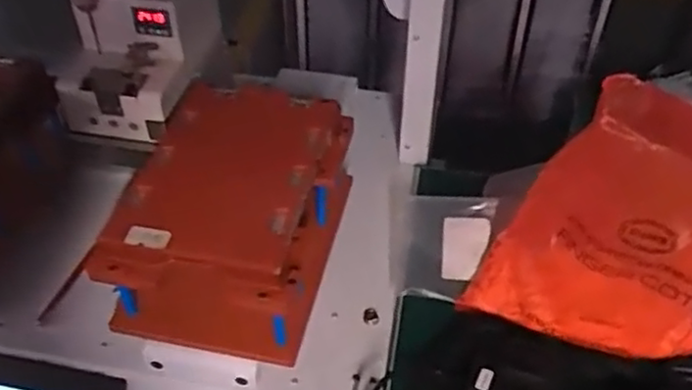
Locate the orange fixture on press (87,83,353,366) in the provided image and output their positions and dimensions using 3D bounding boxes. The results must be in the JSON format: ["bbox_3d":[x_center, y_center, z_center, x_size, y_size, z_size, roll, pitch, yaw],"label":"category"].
[{"bbox_3d":[-0.112,0.012,0.730,0.187,0.151,0.256,8,44,8],"label":"orange fixture on press"}]

